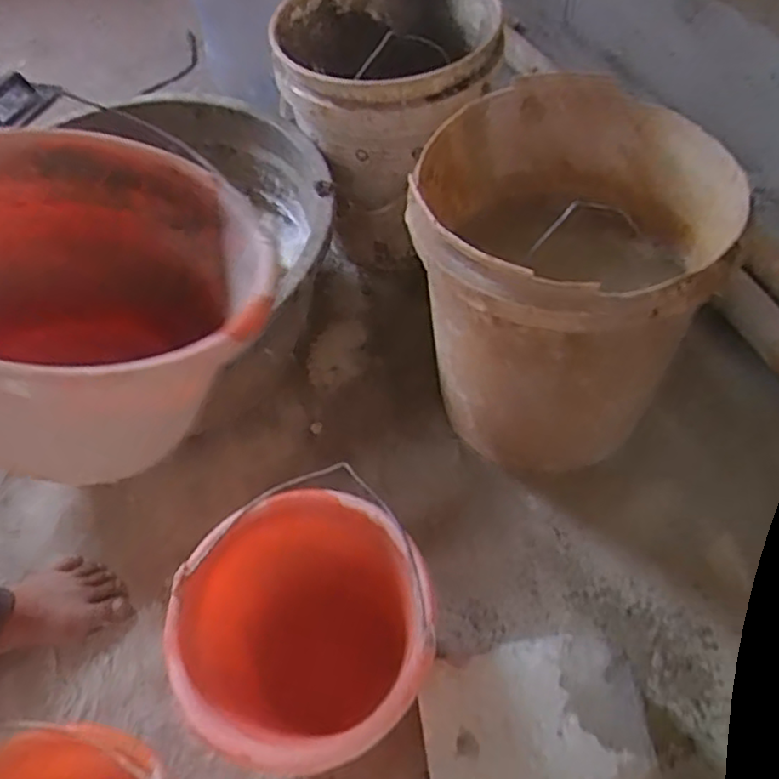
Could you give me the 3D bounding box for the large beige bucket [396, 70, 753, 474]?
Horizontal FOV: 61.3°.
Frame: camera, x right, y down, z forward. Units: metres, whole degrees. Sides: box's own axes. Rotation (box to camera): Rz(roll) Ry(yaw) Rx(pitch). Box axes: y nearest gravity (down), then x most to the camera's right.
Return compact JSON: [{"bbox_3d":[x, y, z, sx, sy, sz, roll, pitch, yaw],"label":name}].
[{"bbox_3d":[0.167,-0.098,0.698,0.265,0.317,0.260,-2,56,3],"label":"large beige bucket"}]

